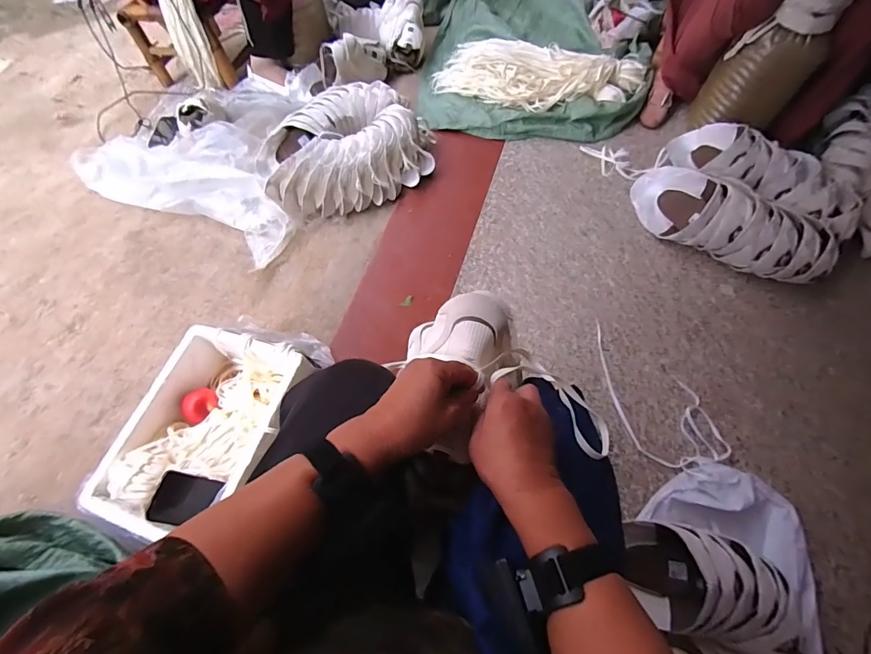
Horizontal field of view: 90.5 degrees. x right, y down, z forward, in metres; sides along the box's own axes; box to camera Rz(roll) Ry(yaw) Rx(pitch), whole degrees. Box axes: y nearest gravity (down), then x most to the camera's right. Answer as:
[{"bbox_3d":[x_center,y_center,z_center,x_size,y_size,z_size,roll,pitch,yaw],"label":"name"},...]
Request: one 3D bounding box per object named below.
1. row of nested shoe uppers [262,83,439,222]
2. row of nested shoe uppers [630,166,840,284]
[{"bbox_3d":[-0.236,-0.484,1.129,0.451,0.122,0.357,-20,66,-11],"label":"row of nested shoe uppers"},{"bbox_3d":[0.684,-0.246,1.011,0.446,0.140,0.146,34,67,13],"label":"row of nested shoe uppers"}]

